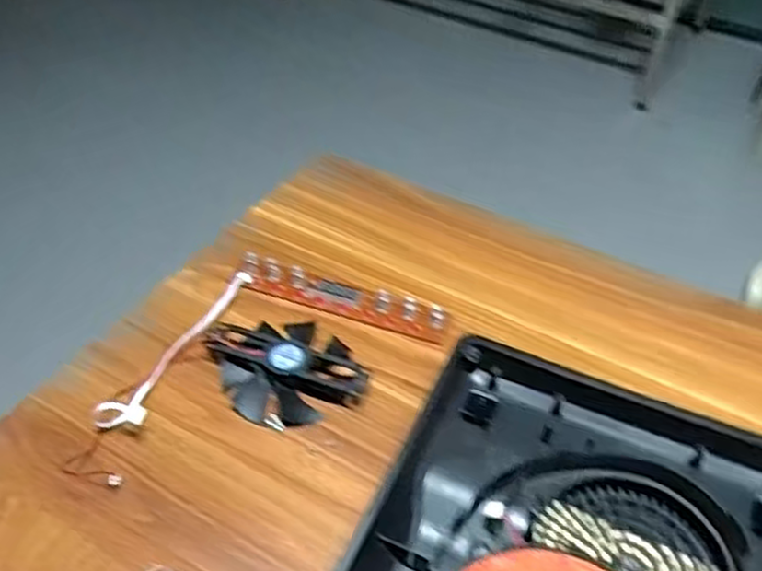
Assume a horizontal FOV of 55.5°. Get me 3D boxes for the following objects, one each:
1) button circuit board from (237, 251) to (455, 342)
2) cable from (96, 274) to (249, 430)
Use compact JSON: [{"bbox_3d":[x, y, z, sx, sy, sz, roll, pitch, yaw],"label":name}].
[{"bbox_3d":[-0.034,0.008,0.645,0.191,0.017,0.036,15,45,13],"label":"button circuit board"},{"bbox_3d":[-0.162,0.047,0.598,0.028,0.017,0.187,18,46,16],"label":"cable"}]

